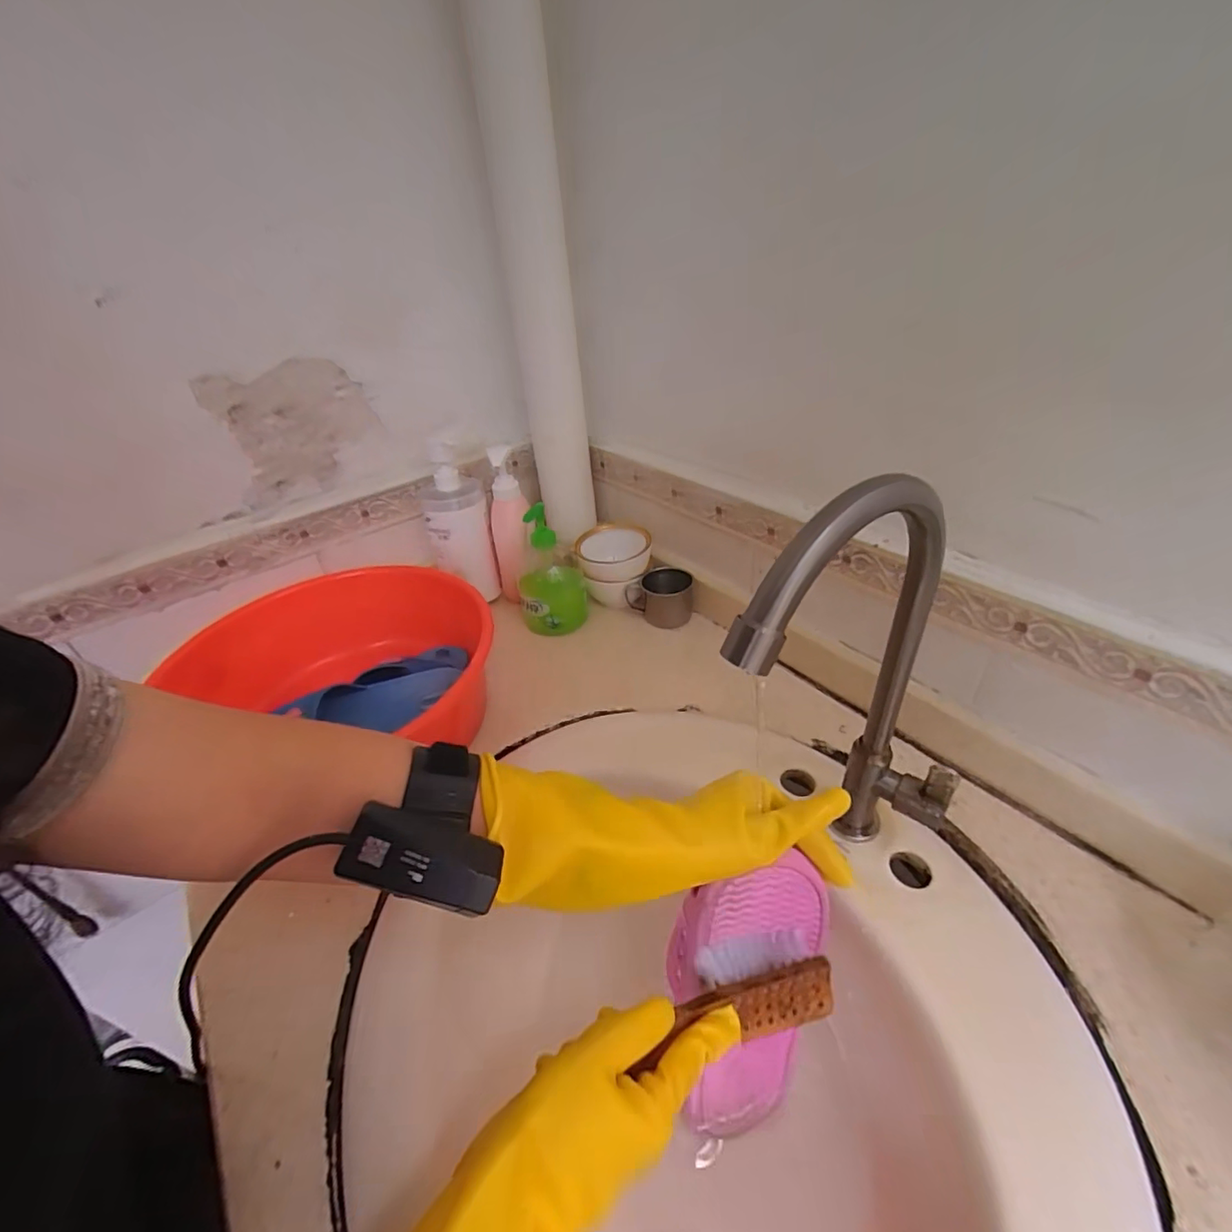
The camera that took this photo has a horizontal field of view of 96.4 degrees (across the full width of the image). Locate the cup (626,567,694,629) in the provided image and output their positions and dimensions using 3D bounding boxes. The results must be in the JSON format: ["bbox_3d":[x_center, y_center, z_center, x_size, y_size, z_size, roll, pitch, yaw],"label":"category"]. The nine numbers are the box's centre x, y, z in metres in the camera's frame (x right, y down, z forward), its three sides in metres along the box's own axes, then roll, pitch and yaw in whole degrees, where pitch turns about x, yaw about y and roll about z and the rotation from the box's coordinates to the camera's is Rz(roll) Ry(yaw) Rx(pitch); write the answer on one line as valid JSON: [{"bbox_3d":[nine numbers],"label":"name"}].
[{"bbox_3d":[0.057,-0.022,0.712,0.082,0.063,0.054,-1,36,7],"label":"cup"}]

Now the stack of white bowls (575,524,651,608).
[{"bbox_3d":[-0.002,-0.068,0.740,0.098,0.073,0.099,-7,36,-1],"label":"stack of white bowls"}]

